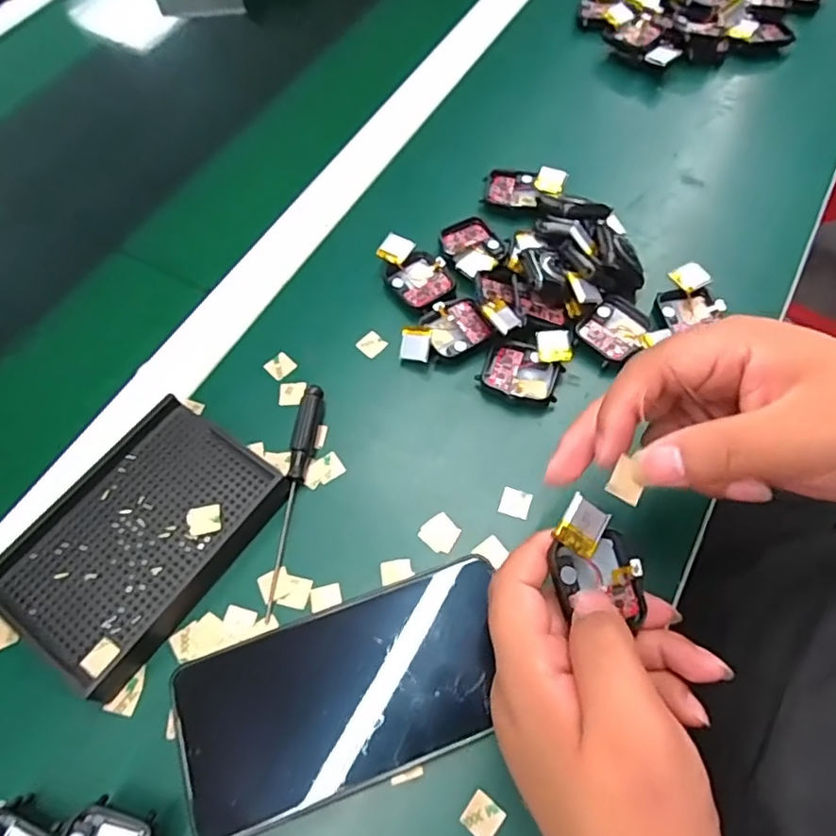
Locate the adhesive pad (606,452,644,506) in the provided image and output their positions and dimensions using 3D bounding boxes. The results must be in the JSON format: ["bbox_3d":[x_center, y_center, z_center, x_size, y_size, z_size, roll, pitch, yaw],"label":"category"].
[{"bbox_3d":[0.082,0.025,0.236,0.015,0.004,0.014,32,88,-12],"label":"adhesive pad"}]

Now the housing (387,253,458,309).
[{"bbox_3d":[0.002,-0.092,0.398,0.042,0.007,0.038,37,69,21],"label":"housing"}]

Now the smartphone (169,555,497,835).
[{"bbox_3d":[-0.032,0.128,0.284,0.155,0.014,0.075,-20,62,-8],"label":"smartphone"}]

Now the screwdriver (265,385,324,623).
[{"bbox_3d":[-0.069,0.041,0.332,0.012,0.015,0.129,4,62,6],"label":"screwdriver"}]

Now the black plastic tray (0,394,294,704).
[{"bbox_3d":[-0.147,0.062,0.323,0.093,0.018,0.134,32,68,19],"label":"black plastic tray"}]

